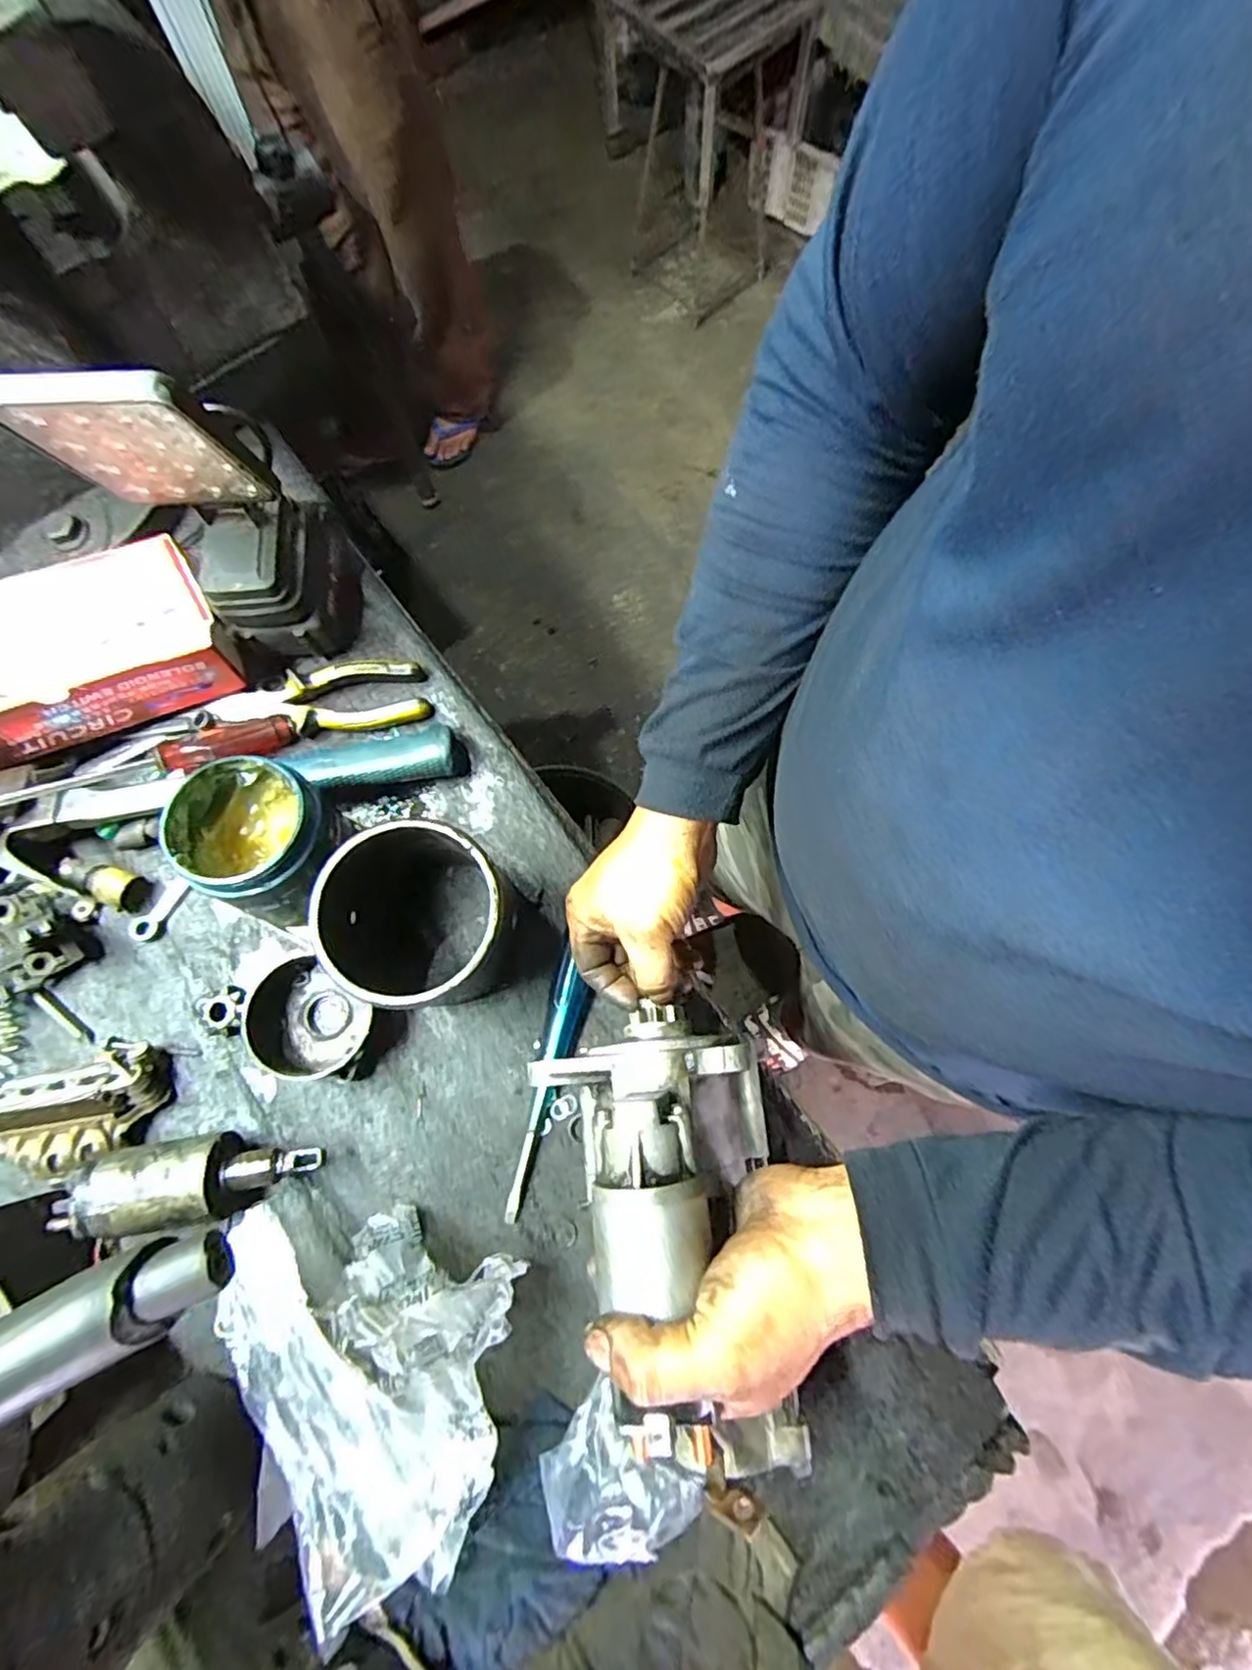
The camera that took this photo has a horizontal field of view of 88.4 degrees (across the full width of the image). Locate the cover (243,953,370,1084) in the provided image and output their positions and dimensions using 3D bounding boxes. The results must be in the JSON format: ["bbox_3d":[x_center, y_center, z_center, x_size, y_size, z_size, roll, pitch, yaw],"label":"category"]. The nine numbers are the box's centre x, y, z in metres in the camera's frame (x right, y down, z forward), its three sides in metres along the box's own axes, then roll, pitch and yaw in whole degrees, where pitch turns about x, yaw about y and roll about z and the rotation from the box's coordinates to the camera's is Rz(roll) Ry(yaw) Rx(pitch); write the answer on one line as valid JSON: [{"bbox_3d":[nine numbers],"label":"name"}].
[{"bbox_3d":[-0.220,0.126,0.444,0.076,0.040,0.080,0,75,1],"label":"cover"}]

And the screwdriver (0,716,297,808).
[{"bbox_3d":[-0.367,-0.049,0.474,0.229,0.036,0.031,-21,75,-21],"label":"screwdriver"}]

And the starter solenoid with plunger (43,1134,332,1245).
[{"bbox_3d":[-0.276,0.218,0.410,0.156,0.058,0.049,-7,75,0],"label":"starter solenoid with plunger"}]

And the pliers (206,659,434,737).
[{"bbox_3d":[-0.240,-0.108,0.508,0.160,0.025,0.051,-7,75,0],"label":"pliers"}]

